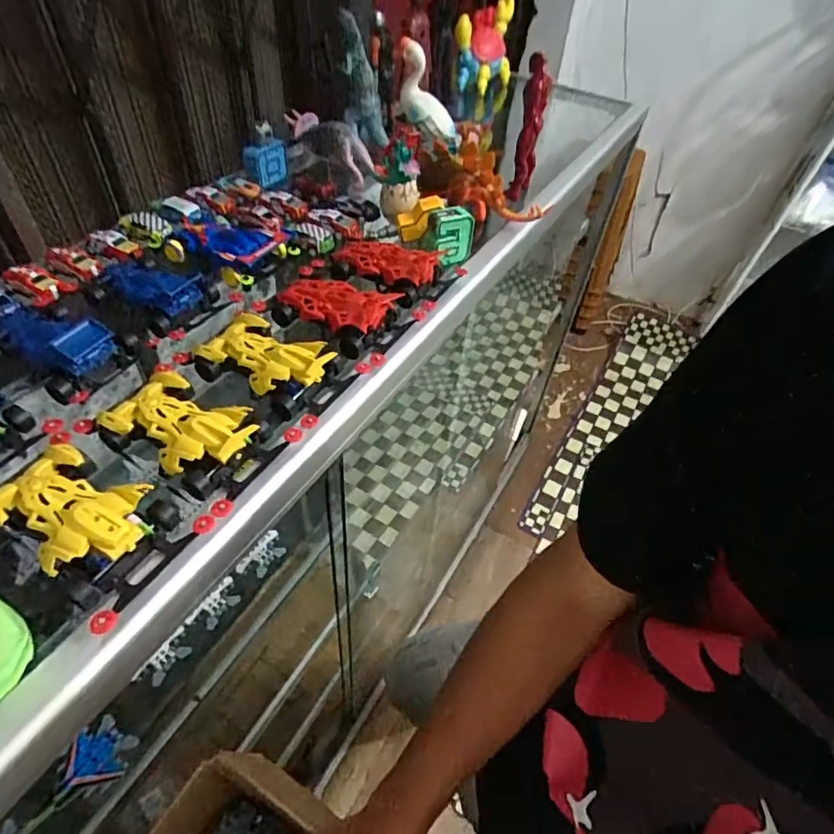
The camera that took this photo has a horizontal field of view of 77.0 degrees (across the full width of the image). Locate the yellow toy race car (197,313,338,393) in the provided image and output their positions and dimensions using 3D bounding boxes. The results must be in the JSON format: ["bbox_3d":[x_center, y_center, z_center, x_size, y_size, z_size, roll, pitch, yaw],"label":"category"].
[{"bbox_3d":[-0.125,-0.053,0.441,0.109,0.028,0.063,25,50,18],"label":"yellow toy race car"}]

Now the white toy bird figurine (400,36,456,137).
[{"bbox_3d":[0.018,-0.471,0.751,0.083,0.114,0.074,5,47,0],"label":"white toy bird figurine"}]

